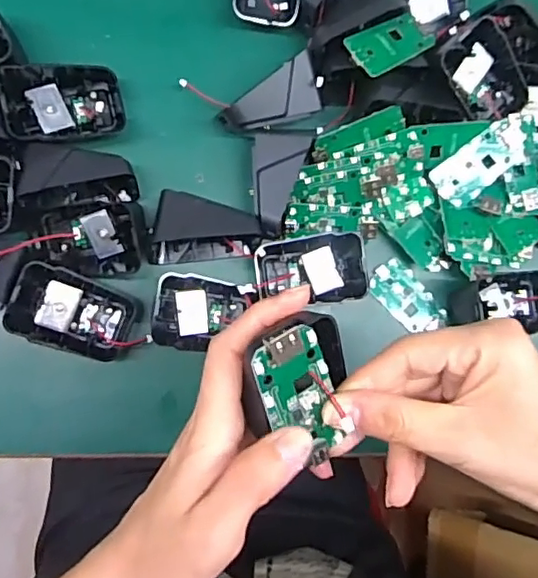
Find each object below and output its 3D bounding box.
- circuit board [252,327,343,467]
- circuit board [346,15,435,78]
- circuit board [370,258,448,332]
[{"bbox_3d":[0.013,0.043,0.230,0.030,0.008,0.061,-28,118,-9],"label":"circuit board"},{"bbox_3d":[0.078,-0.157,0.370,0.057,0.004,0.030,-32,84,-19],"label":"circuit board"},{"bbox_3d":[0.098,0.008,0.405,0.031,0.004,0.060,-45,95,-8],"label":"circuit board"}]

